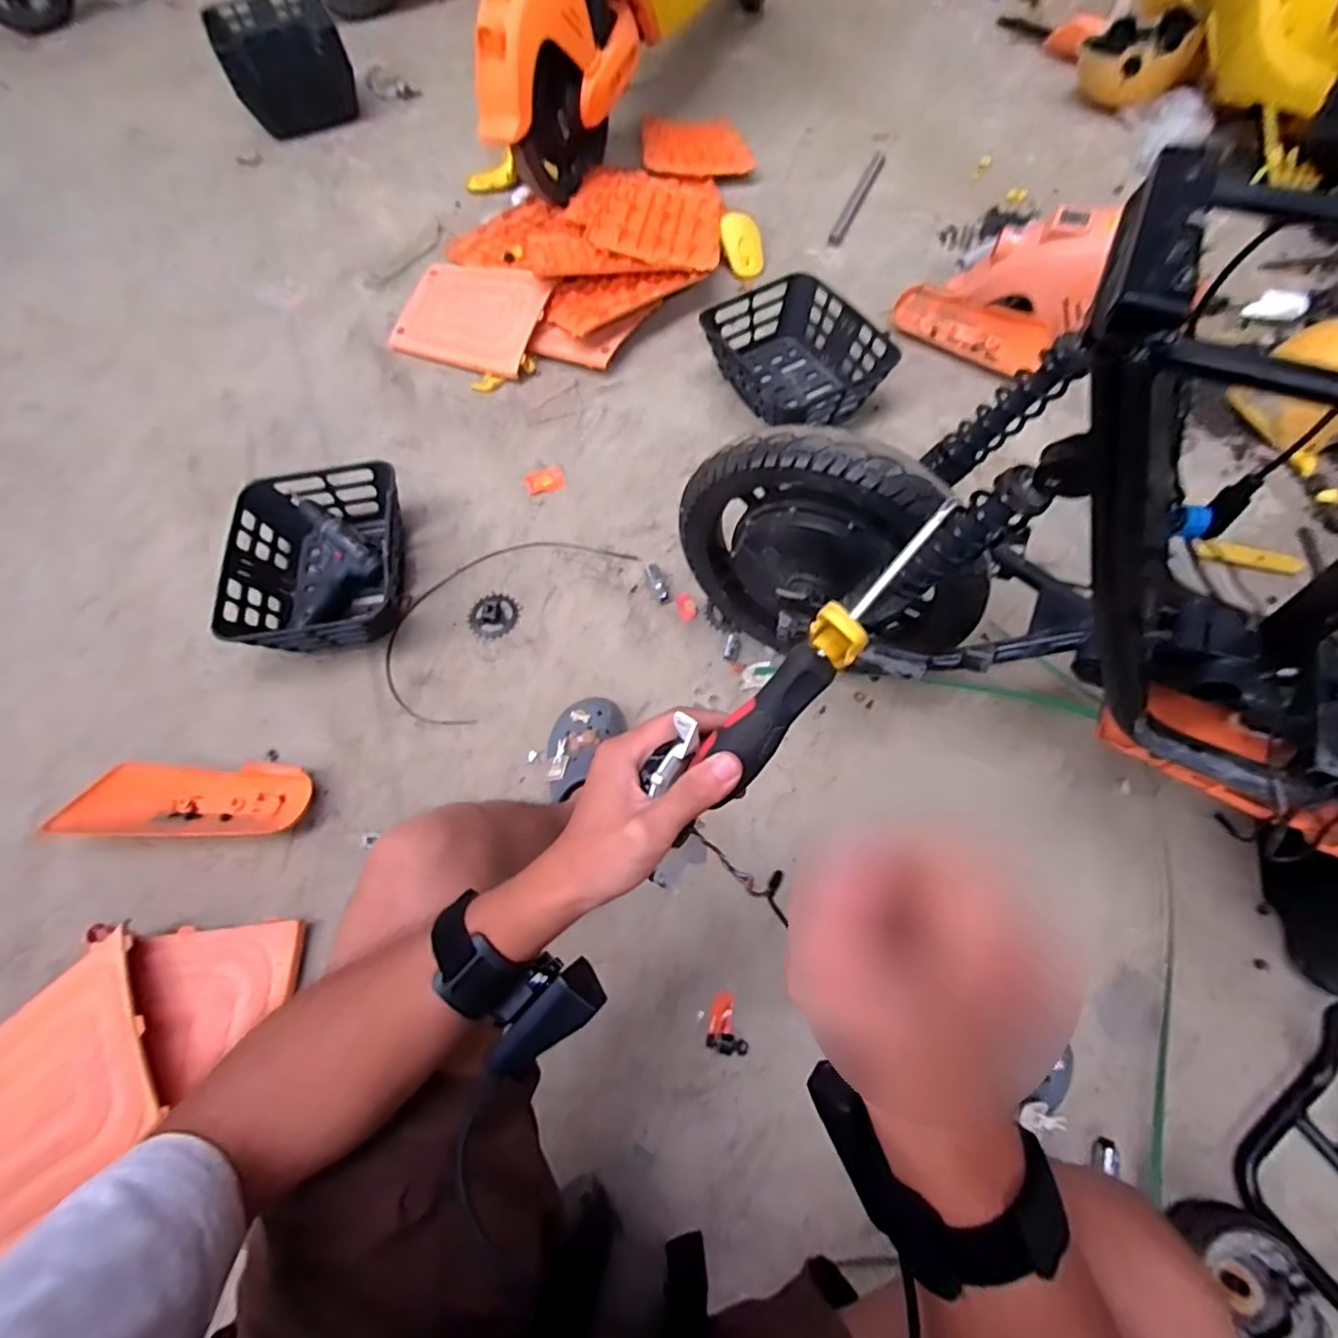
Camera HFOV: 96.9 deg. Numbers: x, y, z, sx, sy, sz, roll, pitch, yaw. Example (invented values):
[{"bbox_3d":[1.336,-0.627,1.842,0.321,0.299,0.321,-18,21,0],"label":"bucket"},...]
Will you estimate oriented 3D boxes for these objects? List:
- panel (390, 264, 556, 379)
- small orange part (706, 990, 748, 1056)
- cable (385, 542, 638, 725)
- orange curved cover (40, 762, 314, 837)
[{"bbox_3d":[-0.419,-0.766,1.276,0.332,0.024,0.257,17,77,15],"label":"panel"},{"bbox_3d":[0.075,0.429,0.718,0.048,0.019,0.060,13,68,9],"label":"small orange part"},{"bbox_3d":[-0.287,-0.101,0.998,0.238,0.009,0.435,36,72,15],"label":"cable"},{"bbox_3d":[-0.692,0.188,0.856,0.343,0.047,0.101,-2,66,2],"label":"orange curved cover"}]

